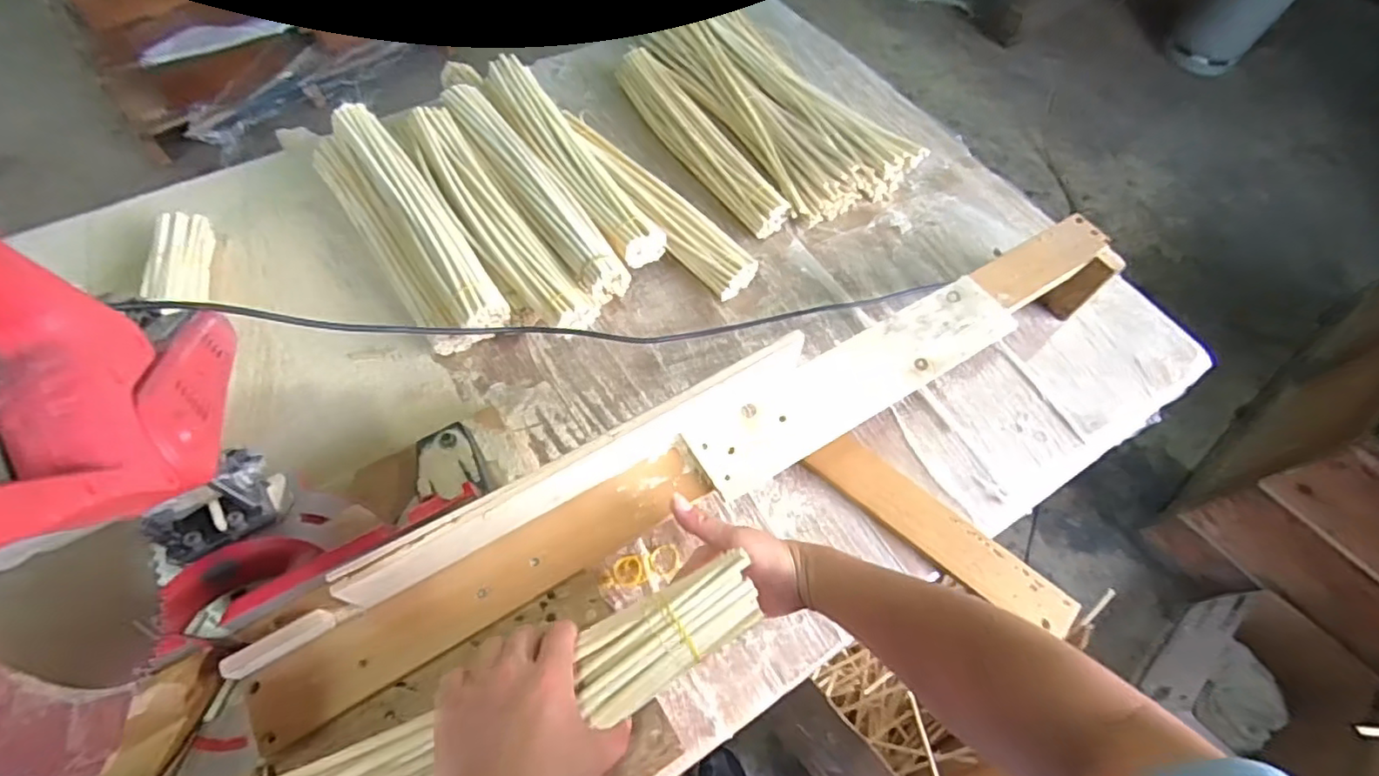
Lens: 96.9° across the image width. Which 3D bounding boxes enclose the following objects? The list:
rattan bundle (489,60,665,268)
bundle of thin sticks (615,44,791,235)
[{"bbox_3d":[-0.161,-0.304,0.805,0.073,0.047,0.378,-32,68,-19],"label":"rattan bundle"},{"bbox_3d":[0.005,-0.365,0.904,0.072,0.056,0.385,-29,67,-18],"label":"bundle of thin sticks"}]

